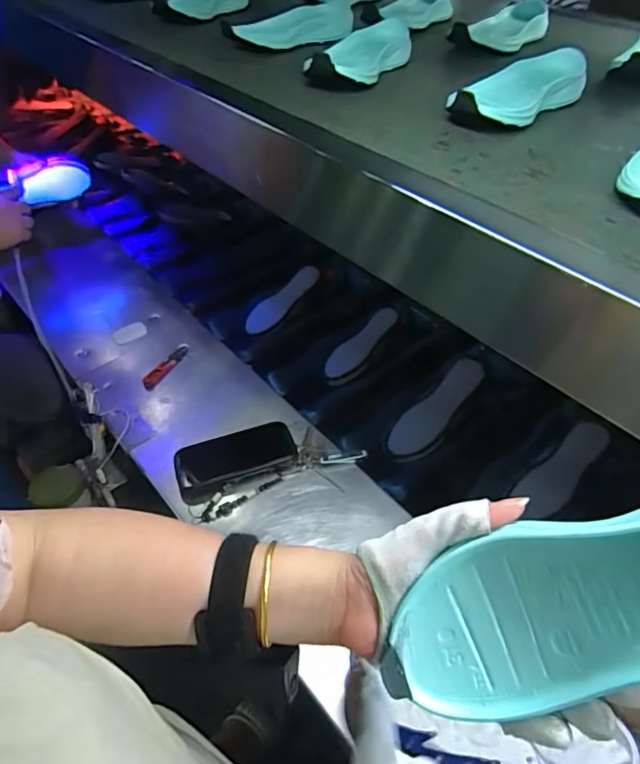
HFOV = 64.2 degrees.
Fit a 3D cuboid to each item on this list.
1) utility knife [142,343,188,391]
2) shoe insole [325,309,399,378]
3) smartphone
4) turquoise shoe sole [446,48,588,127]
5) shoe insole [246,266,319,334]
[{"bbox_3d":[-0.259,-0.028,0.862,0.026,0.019,0.110,24,51,16],"label":"utility knife"},{"bbox_3d":[0.076,-0.070,0.929,0.169,0.007,0.050,-41,78,-12],"label":"shoe insole"},{"bbox_3d":[-0.118,0.108,0.719,0.166,0.012,0.092,-18,47,-13],"label":"smartphone"},{"bbox_3d":[0.207,-0.319,0.555,0.211,0.046,0.089,-34,59,-29],"label":"turquoise shoe sole"},{"bbox_3d":[-0.074,-0.160,0.999,0.176,0.016,0.055,-42,56,-3],"label":"shoe insole"}]

